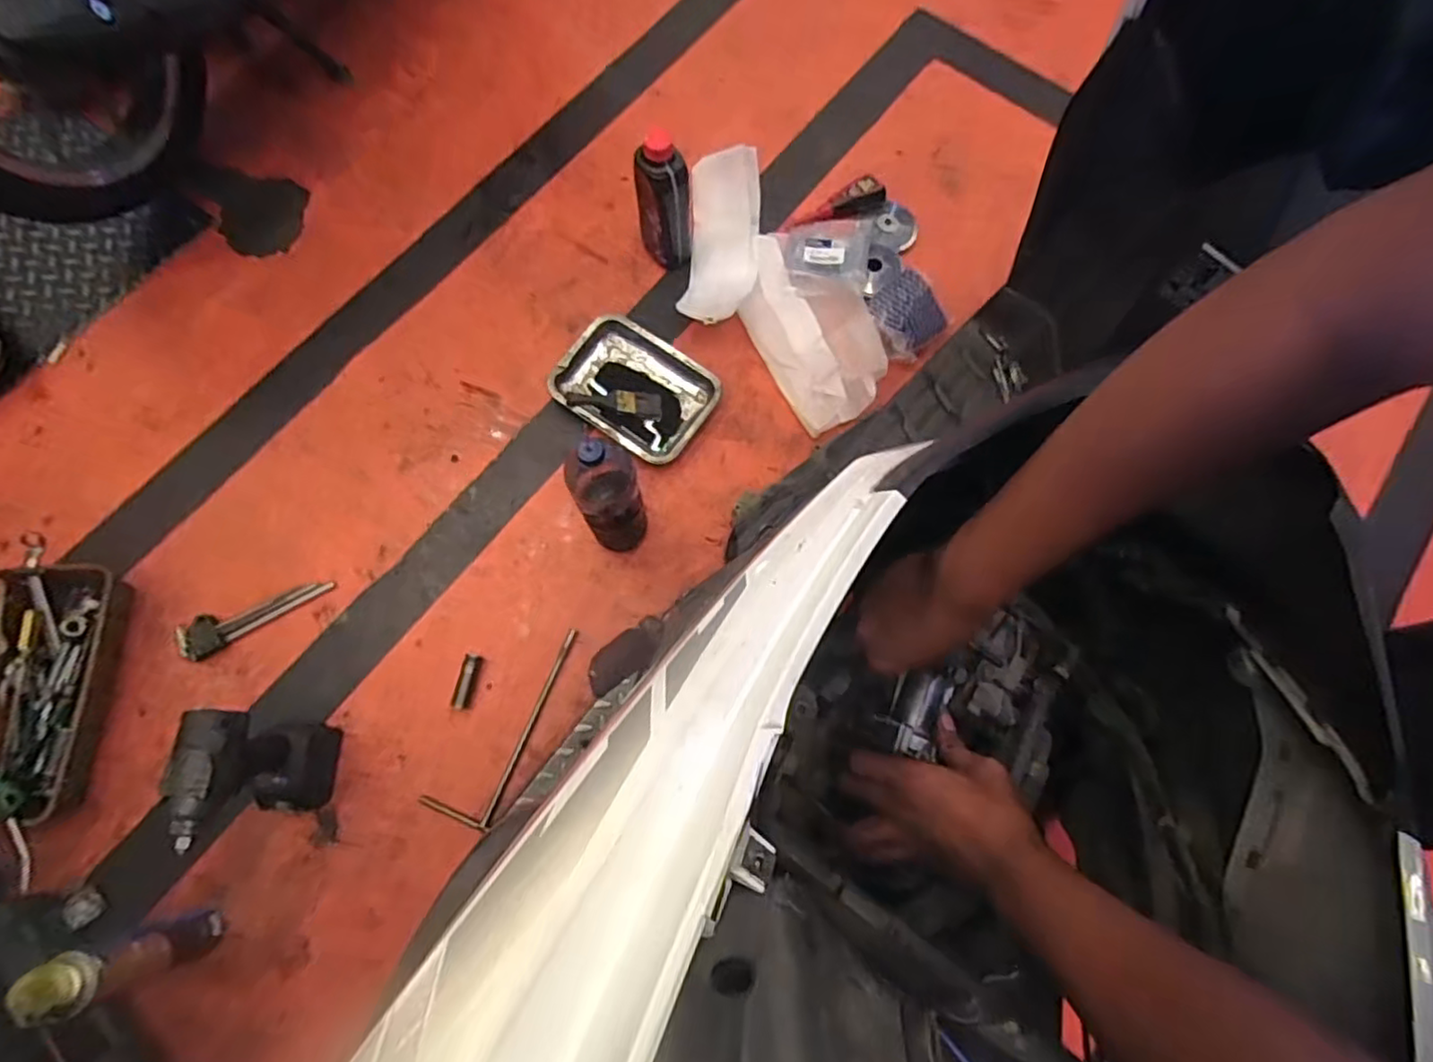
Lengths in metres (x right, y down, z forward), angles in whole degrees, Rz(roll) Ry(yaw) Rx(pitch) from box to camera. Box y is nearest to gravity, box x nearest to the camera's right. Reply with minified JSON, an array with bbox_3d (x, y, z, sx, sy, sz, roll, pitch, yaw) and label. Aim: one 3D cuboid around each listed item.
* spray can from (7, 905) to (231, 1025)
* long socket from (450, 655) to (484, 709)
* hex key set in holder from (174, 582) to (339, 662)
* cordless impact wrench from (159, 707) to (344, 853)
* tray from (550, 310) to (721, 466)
[{"bbox_3d":[-0.667,0.492,0.751,0.057,0.233,0.058,-15,72,-5],"label":"spray can"},{"bbox_3d":[-0.367,0.220,0.962,0.025,0.016,0.079,10,72,4],"label":"long socket"},{"bbox_3d":[-0.693,0.127,0.981,0.225,0.023,0.055,-23,73,-7],"label":"hex key set in holder"},{"bbox_3d":[-0.567,0.300,0.815,0.078,0.249,0.137,-1,74,-1],"label":"cordless impact wrench"},{"bbox_3d":[-0.139,-0.235,1.084,0.255,0.047,0.186,32,74,10],"label":"tray"}]

